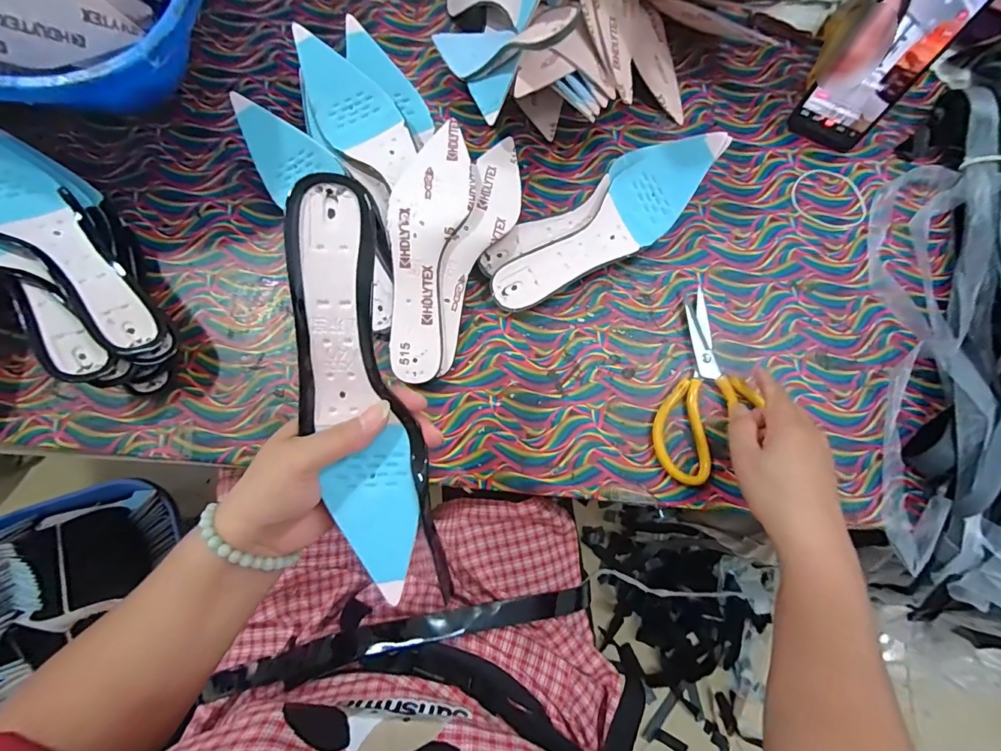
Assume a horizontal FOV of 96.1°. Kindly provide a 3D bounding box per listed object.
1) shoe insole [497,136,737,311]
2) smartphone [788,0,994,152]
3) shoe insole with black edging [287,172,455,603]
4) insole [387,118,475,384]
[{"bbox_3d":[0.102,-0.152,0.448,0.254,0.067,0.091,-41,81,-10],"label":"shoe insole"},{"bbox_3d":[0.371,-0.302,0.440,0.077,0.164,0.012,29,64,8],"label":"smartphone"},{"bbox_3d":[-0.092,0.011,0.289,0.067,0.029,0.259,-11,96,-4],"label":"shoe insole with black edging"},{"bbox_3d":[-0.071,-0.121,0.429,0.070,0.037,0.255,8,90,0],"label":"insole"}]

